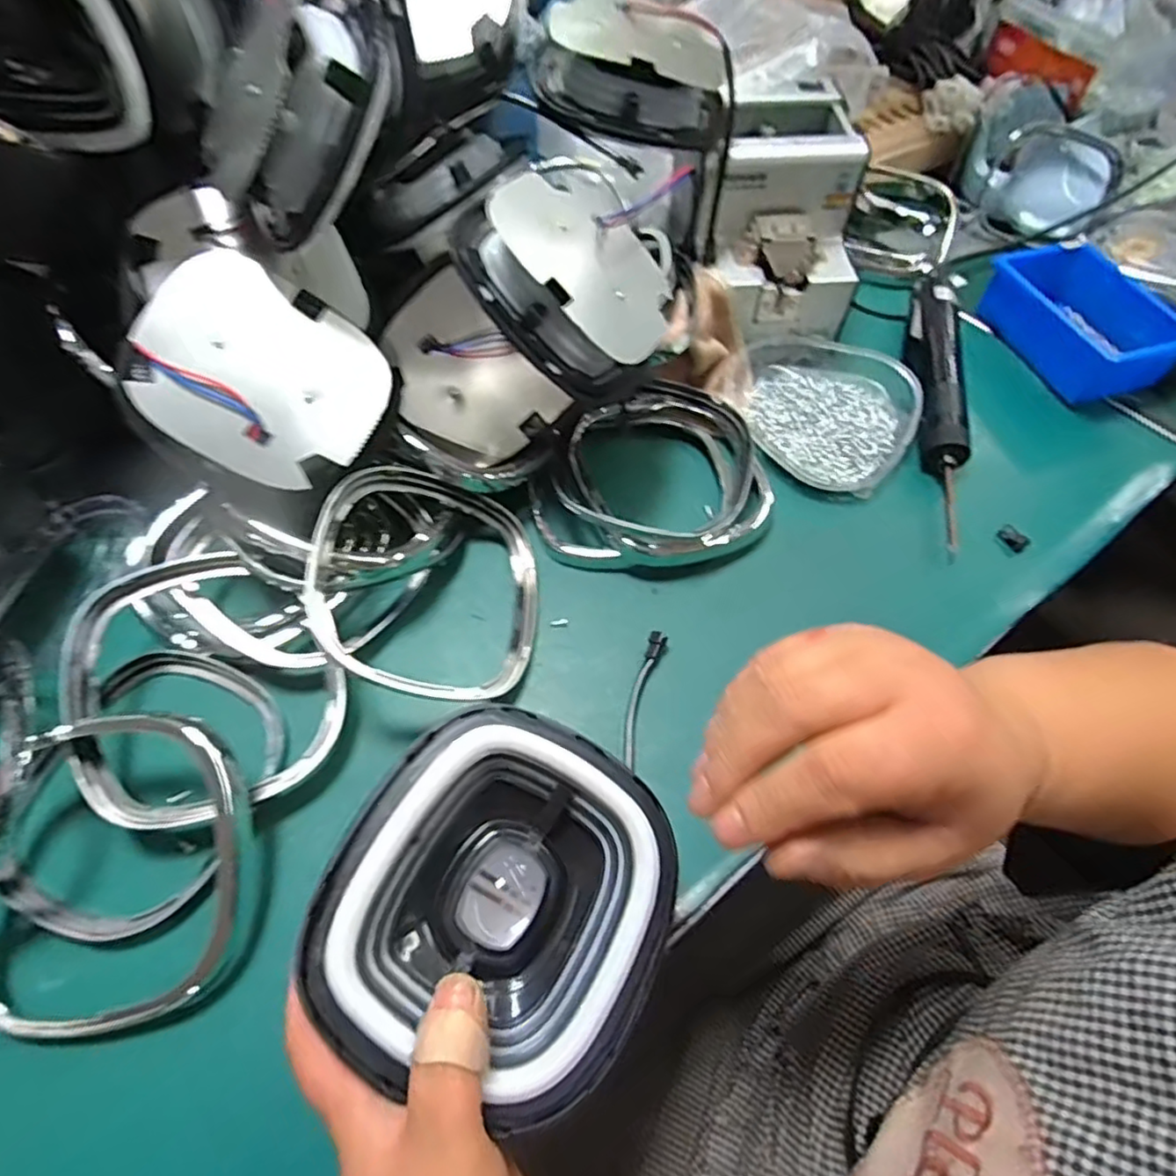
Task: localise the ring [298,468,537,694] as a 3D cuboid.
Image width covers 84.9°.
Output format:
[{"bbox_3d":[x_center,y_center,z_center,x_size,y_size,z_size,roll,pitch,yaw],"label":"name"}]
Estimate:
[{"bbox_3d":[-0.099,-0.009,0.408,0.148,0.010,0.153,17,56,-28],"label":"ring"}]

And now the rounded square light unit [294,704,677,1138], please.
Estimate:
[{"bbox_3d":[-0.035,0.131,0.275,0.133,0.040,0.142,24,64,15],"label":"rounded square light unit"}]

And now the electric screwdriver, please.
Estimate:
[{"bbox_3d":[0.277,-0.154,0.515,0.040,0.033,0.285,10,61,8],"label":"electric screwdriver"}]

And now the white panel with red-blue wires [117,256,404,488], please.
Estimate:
[{"bbox_3d":[-0.186,-0.121,0.370,0.128,0.015,0.113,29,78,-19],"label":"white panel with red-blue wires"}]

